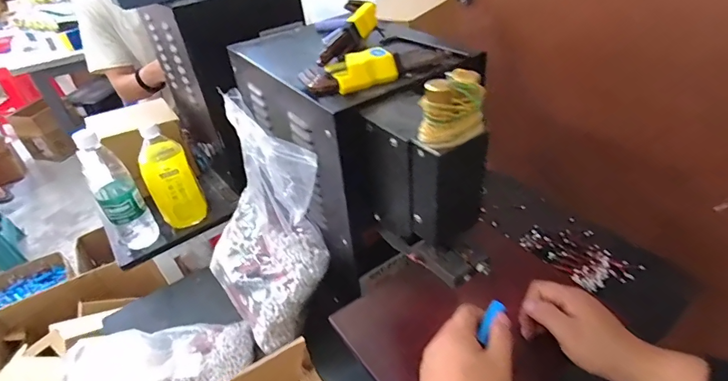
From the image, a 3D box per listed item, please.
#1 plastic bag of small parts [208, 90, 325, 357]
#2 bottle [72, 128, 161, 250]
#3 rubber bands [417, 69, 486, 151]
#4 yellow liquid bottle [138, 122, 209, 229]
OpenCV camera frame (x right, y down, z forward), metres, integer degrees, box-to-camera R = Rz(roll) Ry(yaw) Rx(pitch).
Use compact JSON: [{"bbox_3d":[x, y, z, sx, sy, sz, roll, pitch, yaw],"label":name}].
[{"bbox_3d":[-0.171,0.038,0.626,0.134,0.276,0.250,-26,42,-26],"label":"plastic bag of small parts"},{"bbox_3d":[-0.442,0.000,0.743,0.069,0.224,0.070,-28,43,-28],"label":"bottle"},{"bbox_3d":[0.079,-0.072,0.370,0.056,0.054,0.030,-26,42,-26],"label":"rubber bands"},{"bbox_3d":[-0.365,-0.027,0.785,0.086,0.186,0.078,-24,41,-24],"label":"yellow liquid bottle"}]

